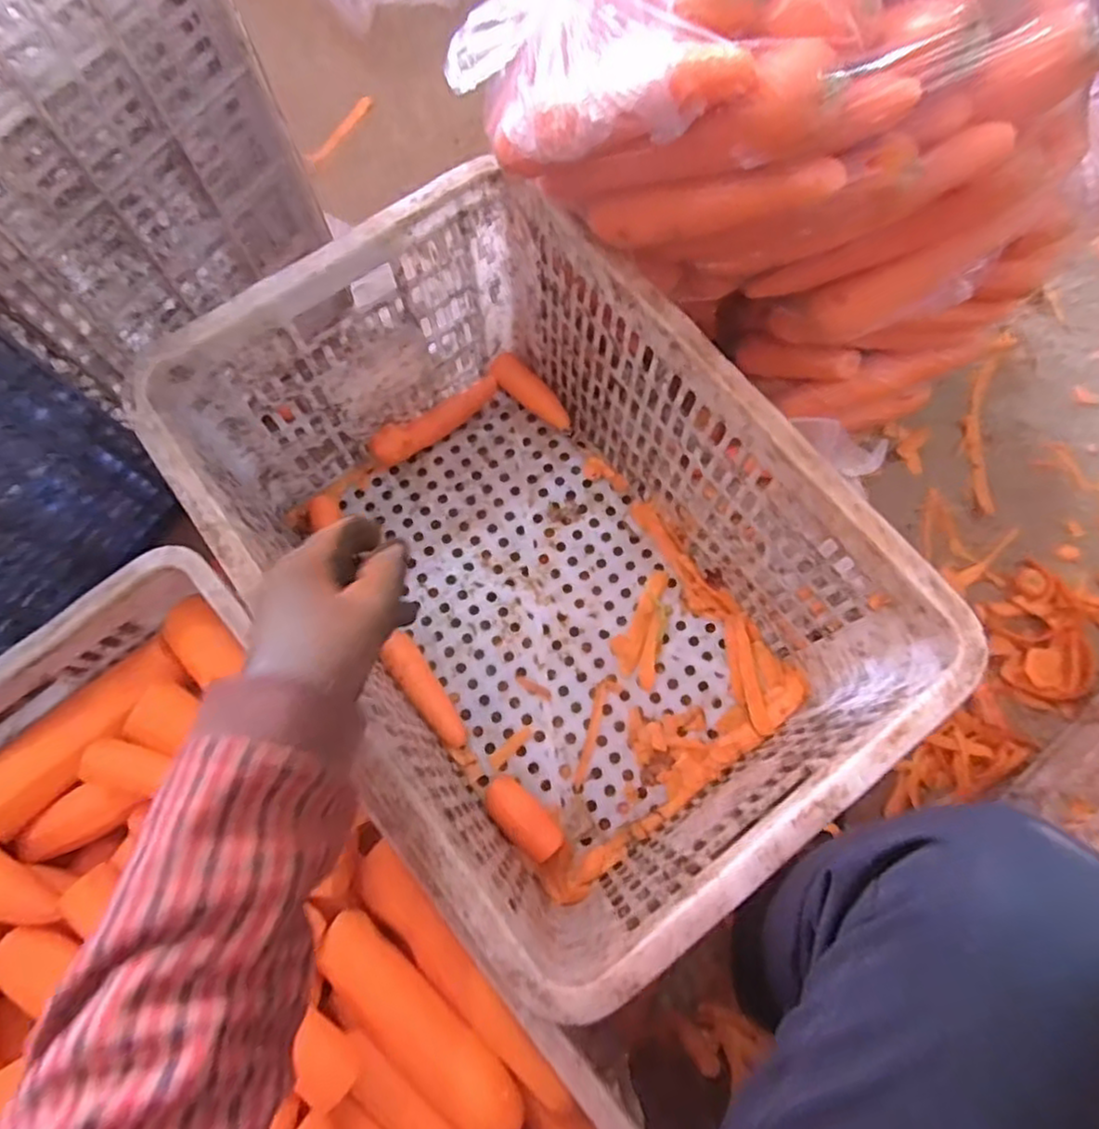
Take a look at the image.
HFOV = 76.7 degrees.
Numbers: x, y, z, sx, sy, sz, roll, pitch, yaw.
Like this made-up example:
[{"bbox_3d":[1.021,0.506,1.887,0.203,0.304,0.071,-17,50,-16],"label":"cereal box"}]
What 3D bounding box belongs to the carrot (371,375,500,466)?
[{"bbox_3d":[-0.117,-0.153,0.738,0.152,0.036,0.034,-35,77,-11],"label":"carrot"}]

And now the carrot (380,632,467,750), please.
[{"bbox_3d":[-0.117,0.120,0.664,0.032,0.026,0.120,-38,78,-11],"label":"carrot"}]

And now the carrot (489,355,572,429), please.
[{"bbox_3d":[-0.018,-0.188,0.752,0.103,0.030,0.030,38,76,9],"label":"carrot"}]

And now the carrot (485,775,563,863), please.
[{"bbox_3d":[-0.024,0.230,0.633,0.036,0.032,0.081,-42,79,-12],"label":"carrot"}]

